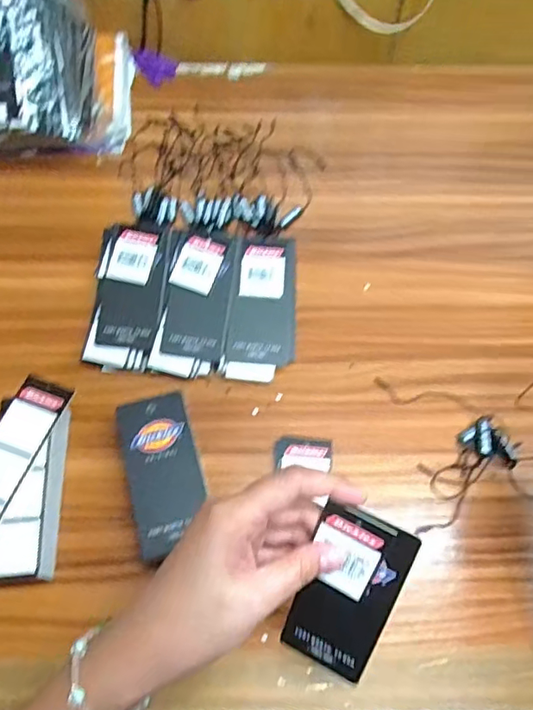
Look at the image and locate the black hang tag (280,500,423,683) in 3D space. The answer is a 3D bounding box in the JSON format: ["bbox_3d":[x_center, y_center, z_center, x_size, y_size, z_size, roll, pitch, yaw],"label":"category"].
[{"bbox_3d":[0.043,0.129,0.292,0.049,0.106,0.006,22,24,17],"label":"black hang tag"}]

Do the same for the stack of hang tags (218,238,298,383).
[{"bbox_3d":[-0.002,-0.038,0.439,0.054,0.010,0.118,8,77,4],"label":"stack of hang tags"}]

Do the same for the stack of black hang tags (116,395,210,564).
[{"bbox_3d":[-0.071,0.084,0.379,0.048,0.030,0.105,-13,64,-7],"label":"stack of black hang tags"}]

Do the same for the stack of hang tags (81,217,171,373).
[{"bbox_3d":[-0.111,-0.052,0.443,0.056,0.031,0.124,4,63,2],"label":"stack of hang tags"}]

